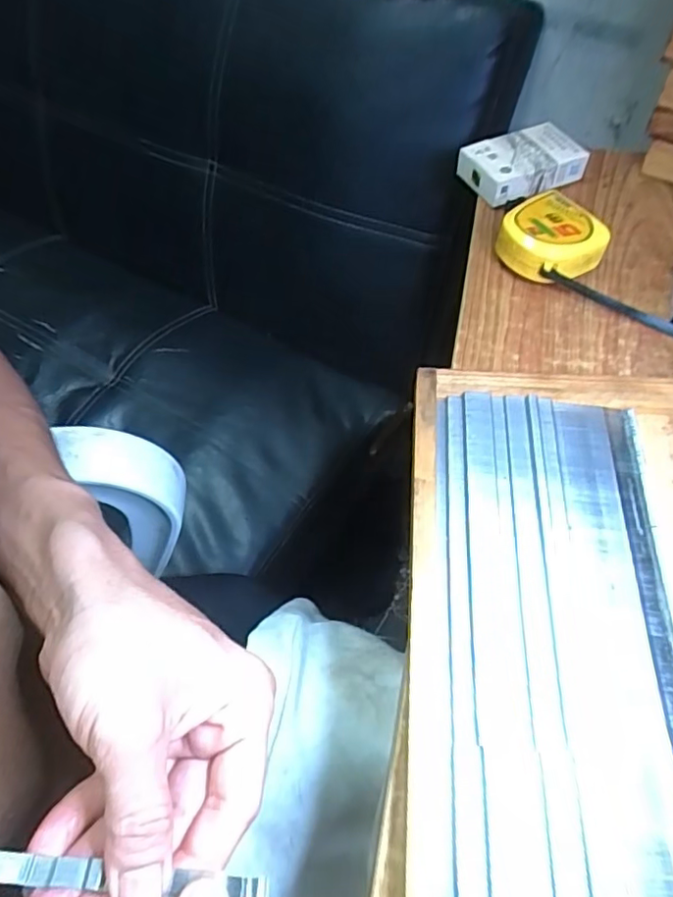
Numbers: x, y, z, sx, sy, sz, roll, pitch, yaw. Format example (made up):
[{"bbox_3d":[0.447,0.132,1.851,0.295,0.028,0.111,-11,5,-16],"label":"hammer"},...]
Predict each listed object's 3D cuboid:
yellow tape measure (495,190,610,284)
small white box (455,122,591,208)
[{"bbox_3d":[0.153,-0.148,0.418,0.064,0.035,0.067,-35,62,-18],"label":"yellow tape measure"},{"bbox_3d":[0.153,-0.233,0.477,0.087,0.029,0.065,-27,60,-14],"label":"small white box"}]

